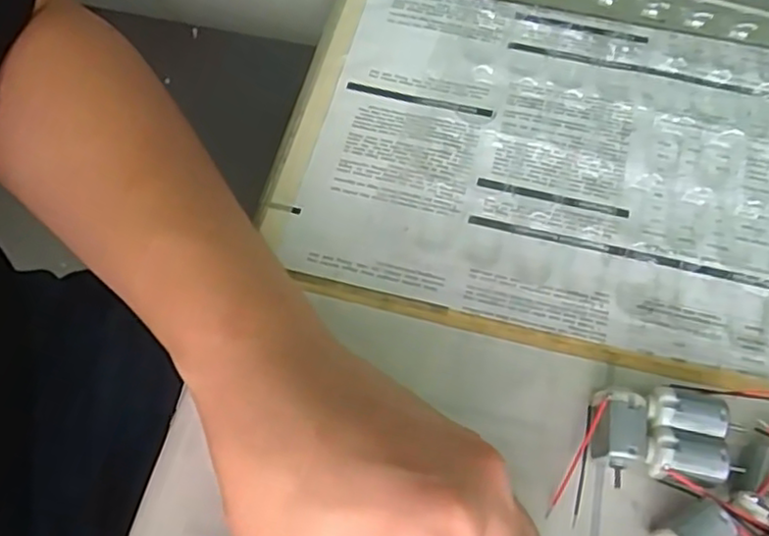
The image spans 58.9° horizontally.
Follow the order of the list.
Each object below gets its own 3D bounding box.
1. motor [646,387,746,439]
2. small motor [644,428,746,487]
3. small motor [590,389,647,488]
[{"bbox_3d":[0.113,0.055,0.253,0.032,0.016,0.015,11,64,5],"label":"motor"},{"bbox_3d":[0.110,0.069,0.246,0.032,0.015,0.016,10,64,4],"label":"small motor"},{"bbox_3d":[0.085,0.062,0.251,0.018,0.019,0.032,12,64,5],"label":"small motor"}]

